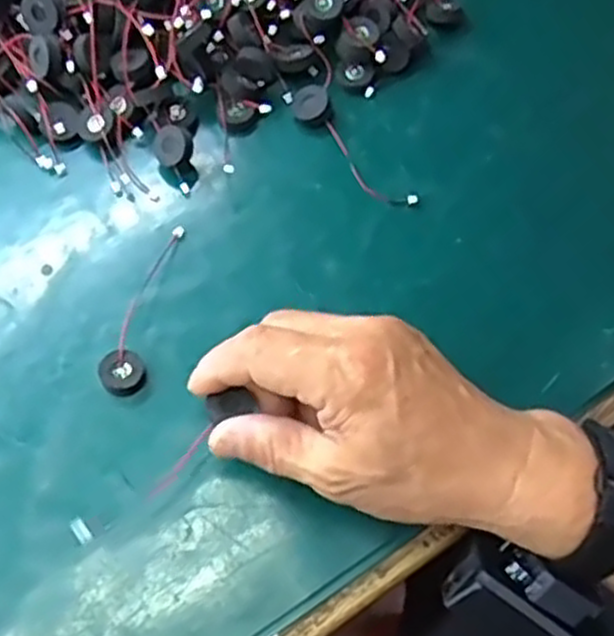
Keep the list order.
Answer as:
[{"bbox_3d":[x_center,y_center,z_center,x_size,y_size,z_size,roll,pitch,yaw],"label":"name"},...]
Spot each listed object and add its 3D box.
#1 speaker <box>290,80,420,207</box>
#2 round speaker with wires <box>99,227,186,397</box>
[{"bbox_3d":[0.024,-0.093,0.427,0.024,0.015,0.091,-33,74,-14],"label":"speaker"},{"bbox_3d":[-0.080,-0.006,0.394,0.021,0.011,0.092,13,69,3],"label":"round speaker with wires"}]

